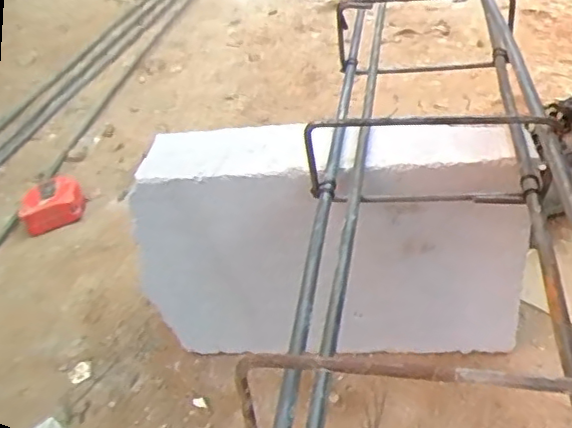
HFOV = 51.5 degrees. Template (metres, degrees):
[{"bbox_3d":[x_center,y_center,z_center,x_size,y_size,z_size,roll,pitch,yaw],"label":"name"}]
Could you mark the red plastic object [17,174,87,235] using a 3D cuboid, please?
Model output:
[{"bbox_3d":[-0.307,-0.015,0.777,0.080,0.038,0.073,-19,39,-16],"label":"red plastic object"}]

